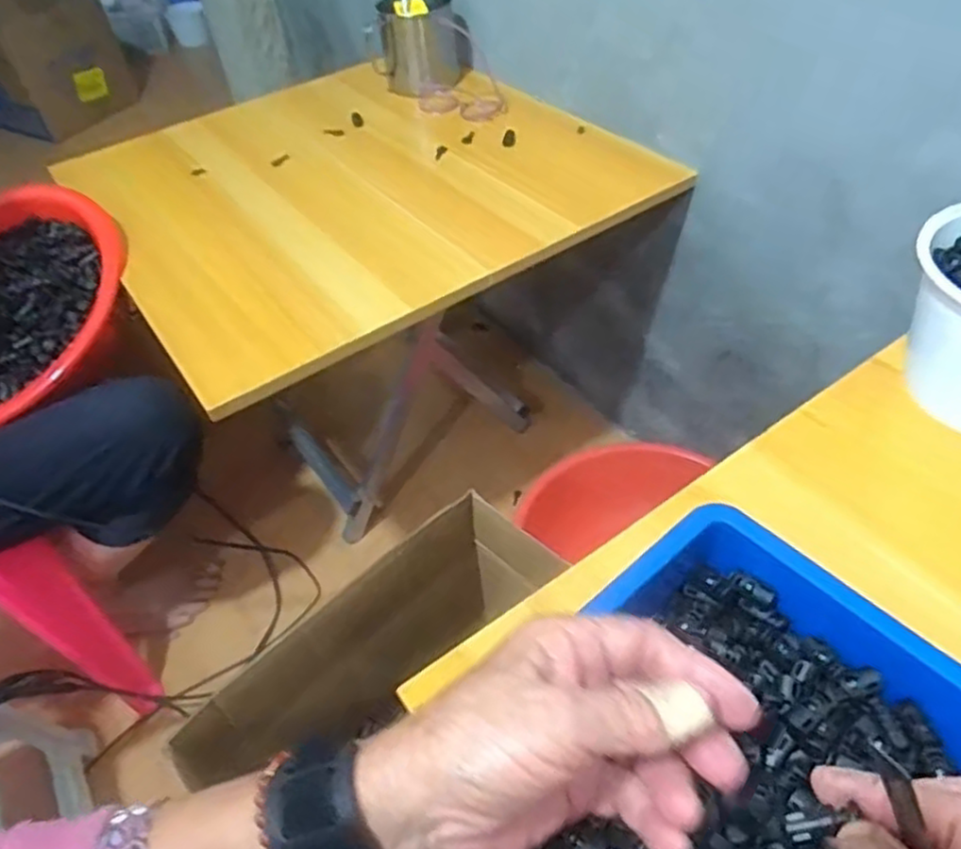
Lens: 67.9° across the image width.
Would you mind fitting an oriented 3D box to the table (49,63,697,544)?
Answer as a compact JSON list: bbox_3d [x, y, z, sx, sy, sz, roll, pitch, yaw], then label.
[{"bbox_3d":[-0.130,-0.140,1.075,0.608,0.533,0.590,-28,49,-20],"label":"table"}]

